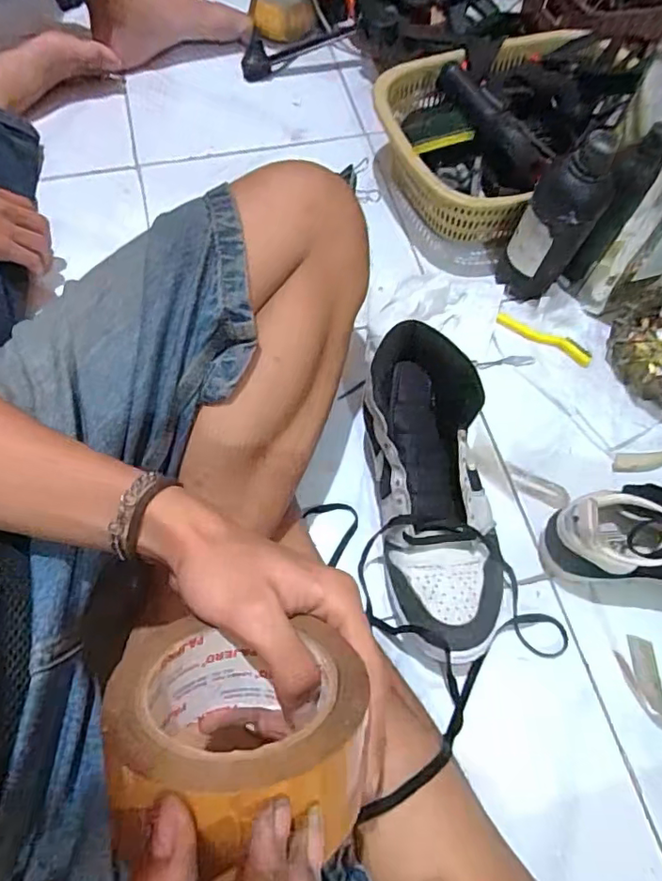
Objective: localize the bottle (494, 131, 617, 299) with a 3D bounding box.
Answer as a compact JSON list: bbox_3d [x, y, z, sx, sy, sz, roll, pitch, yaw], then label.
[{"bbox_3d":[0.221,-0.212,0.554,0.066,0.170,0.052,27,67,10],"label":"bottle"}]

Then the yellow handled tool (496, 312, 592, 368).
[{"bbox_3d":[0.230,-0.112,0.599,0.106,0.006,0.023,31,70,11],"label":"yellow handled tool"}]

